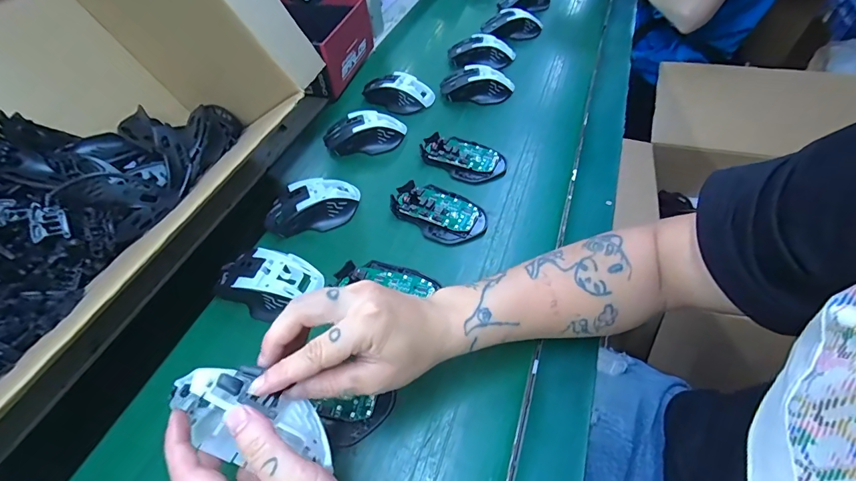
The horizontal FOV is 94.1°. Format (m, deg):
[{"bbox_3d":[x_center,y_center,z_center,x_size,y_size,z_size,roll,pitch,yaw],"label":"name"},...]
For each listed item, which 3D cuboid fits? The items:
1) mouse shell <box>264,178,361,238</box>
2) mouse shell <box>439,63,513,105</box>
[{"bbox_3d":[-0.140,-0.043,0.485,0.117,0.040,0.059,-20,51,-15],"label":"mouse shell"},{"bbox_3d":[0.078,-0.251,0.633,0.112,0.033,0.052,7,49,8],"label":"mouse shell"}]

